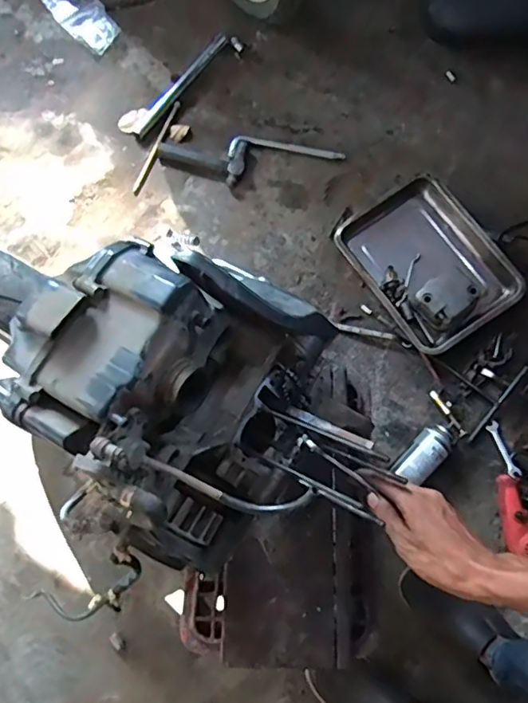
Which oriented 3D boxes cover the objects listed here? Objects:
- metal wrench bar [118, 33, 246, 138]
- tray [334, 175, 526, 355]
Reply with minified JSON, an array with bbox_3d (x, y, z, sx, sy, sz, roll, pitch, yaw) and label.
[{"bbox_3d":[-0.193,-0.637,1.279,0.359,0.032,0.065,-44,84,-11],"label":"metal wrench bar"},{"bbox_3d":[0.354,-0.194,1.178,0.266,0.069,0.359,-34,78,-8],"label":"tray"}]

